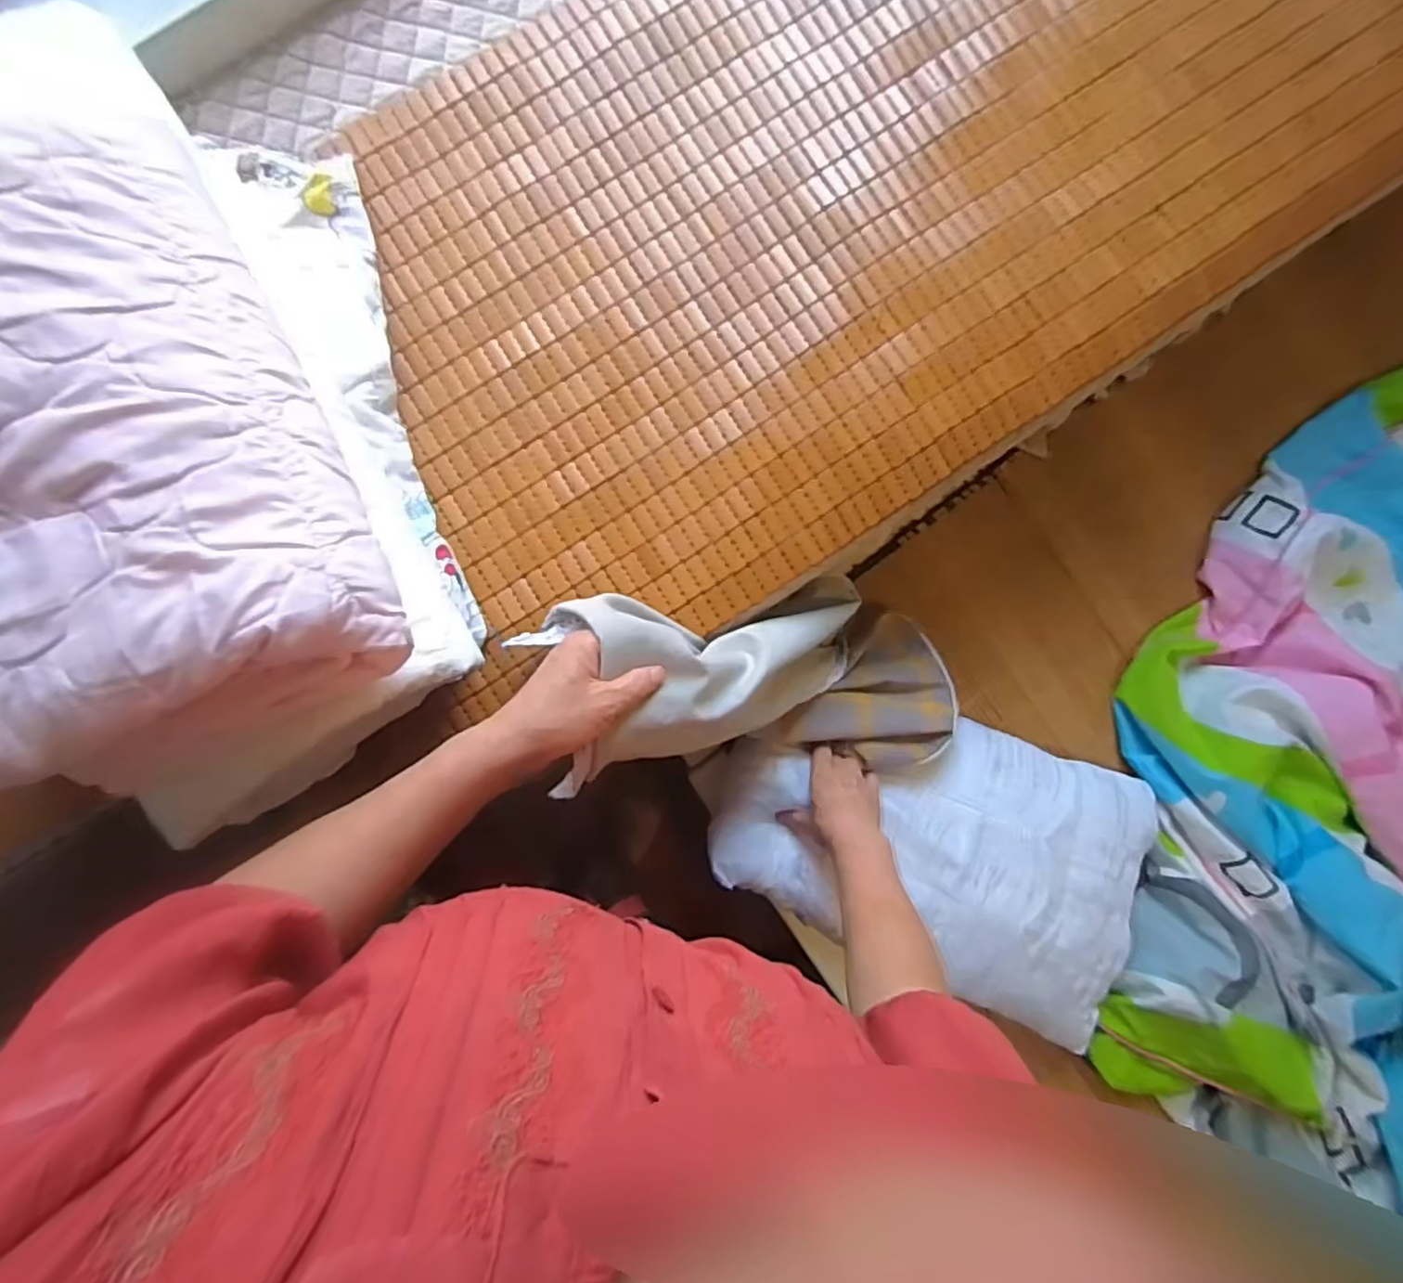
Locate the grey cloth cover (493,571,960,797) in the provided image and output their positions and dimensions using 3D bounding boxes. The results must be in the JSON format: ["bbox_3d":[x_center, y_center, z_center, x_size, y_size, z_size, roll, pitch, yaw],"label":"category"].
[{"bbox_3d":[0.088,0.031,0.655,0.138,0.490,0.180,2,88,41],"label":"grey cloth cover"}]

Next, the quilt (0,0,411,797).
[{"bbox_3d":[-0.356,-0.130,0.391,0.218,0.147,0.386,-24,89,-3],"label":"quilt"}]

